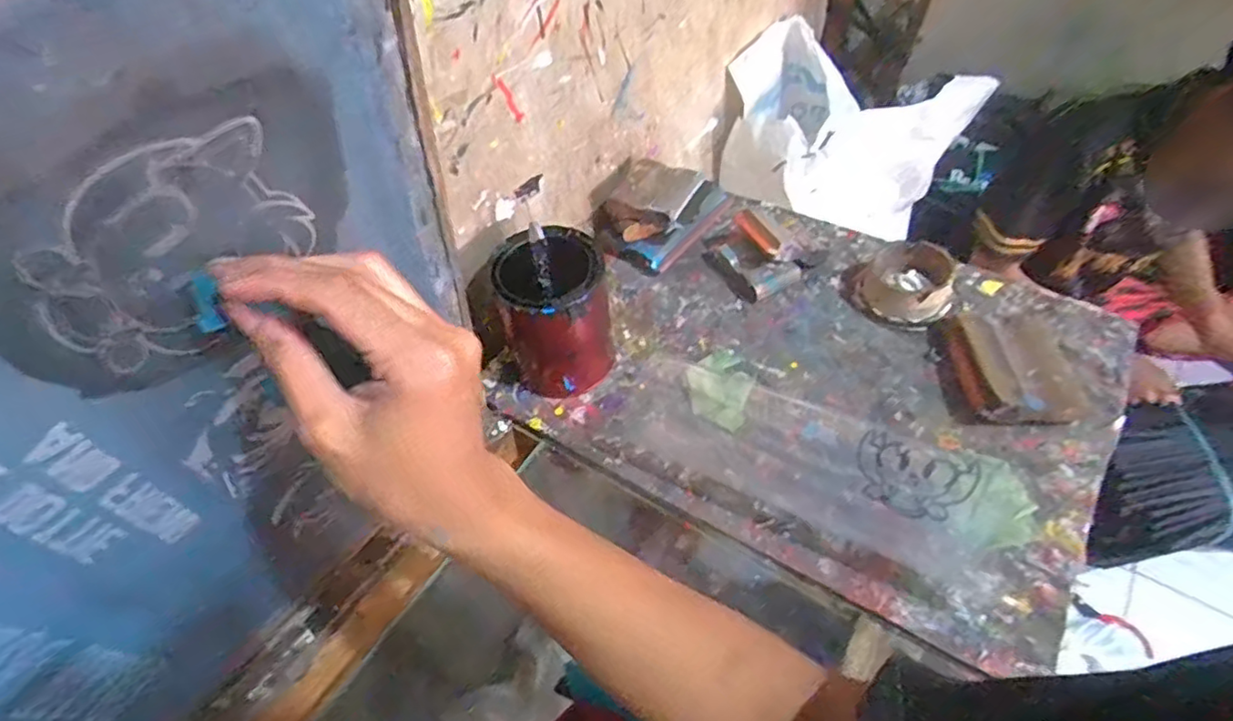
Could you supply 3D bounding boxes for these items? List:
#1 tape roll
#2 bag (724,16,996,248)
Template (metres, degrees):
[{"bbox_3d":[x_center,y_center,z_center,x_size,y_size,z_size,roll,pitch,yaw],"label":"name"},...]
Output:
[{"bbox_3d":[0.305,-0.084,0.685,0.114,0.038,0.098,14,54,17],"label":"tape roll"},{"bbox_3d":[0.352,-0.339,1.004,0.326,0.282,0.315,26,58,24],"label":"bag"}]

